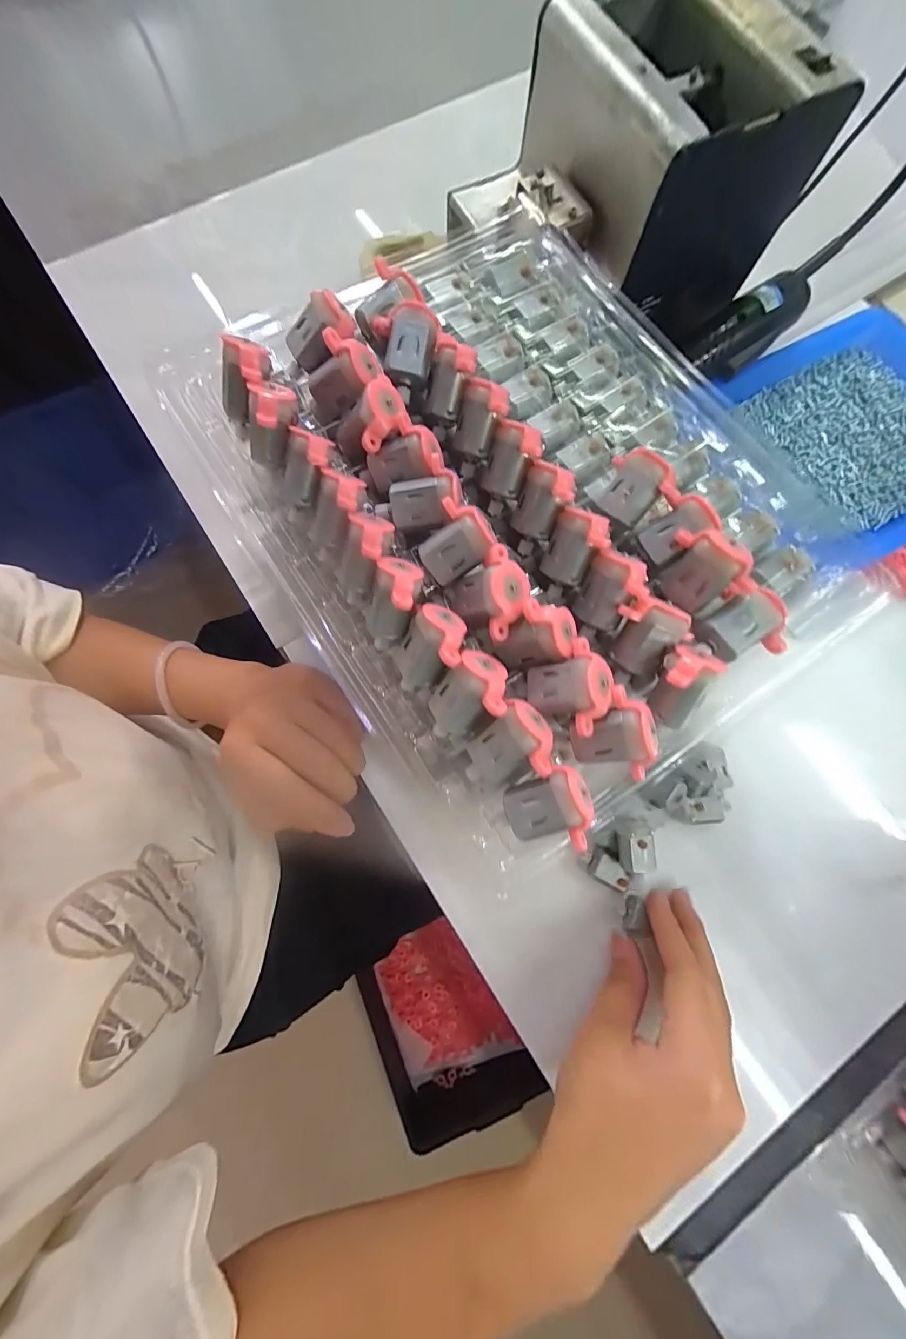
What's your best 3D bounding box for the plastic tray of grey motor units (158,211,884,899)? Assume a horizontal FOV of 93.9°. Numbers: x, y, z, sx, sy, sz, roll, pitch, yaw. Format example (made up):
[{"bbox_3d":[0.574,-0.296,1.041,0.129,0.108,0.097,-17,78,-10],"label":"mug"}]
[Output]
[{"bbox_3d":[0.025,-0.073,0.178,0.191,0.042,0.238,-34,81,-8],"label":"plastic tray of grey motor units"}]

